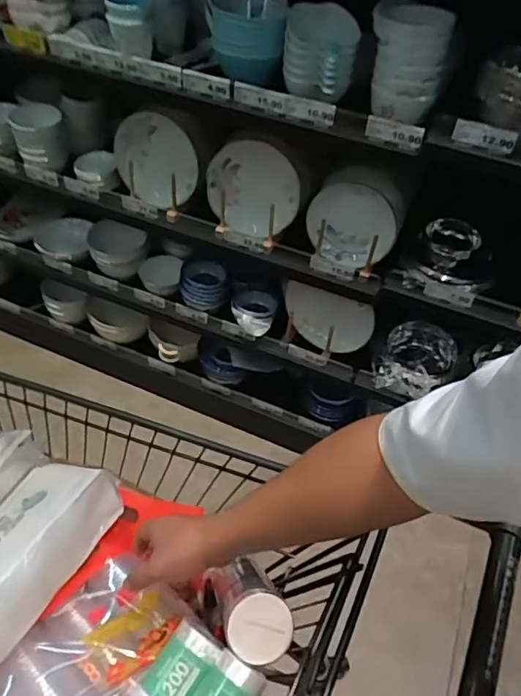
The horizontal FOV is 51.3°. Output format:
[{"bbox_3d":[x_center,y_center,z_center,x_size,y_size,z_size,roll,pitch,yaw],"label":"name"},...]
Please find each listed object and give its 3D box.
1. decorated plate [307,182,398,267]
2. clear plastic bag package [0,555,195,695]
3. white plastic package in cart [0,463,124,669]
[{"bbox_3d":[0.178,-0.237,1.077,0.170,0.174,0.031,14,47,7],"label":"decorated plate"},{"bbox_3d":[-0.207,0.349,0.581,0.132,0.039,0.243,31,51,21],"label":"clear plastic bag package"},{"bbox_3d":[-0.302,0.262,0.636,0.148,0.090,0.290,0,34,32],"label":"white plastic package in cart"}]

